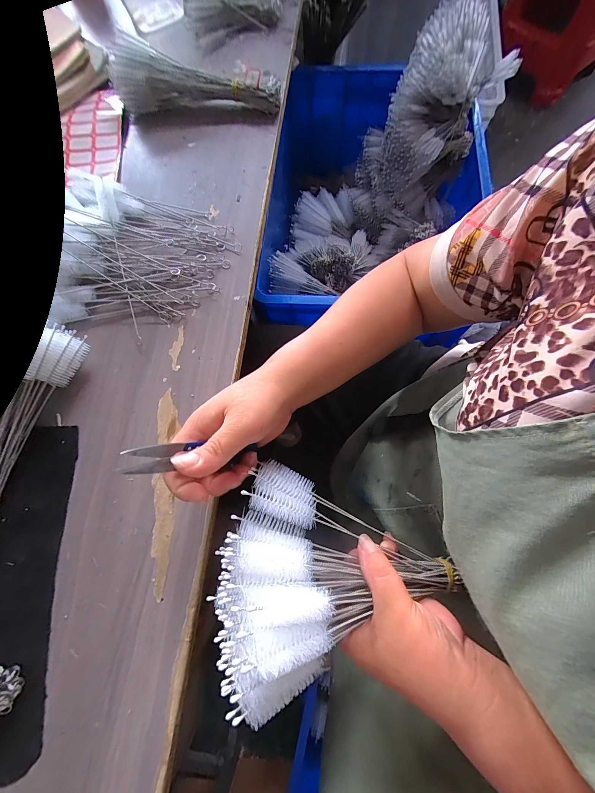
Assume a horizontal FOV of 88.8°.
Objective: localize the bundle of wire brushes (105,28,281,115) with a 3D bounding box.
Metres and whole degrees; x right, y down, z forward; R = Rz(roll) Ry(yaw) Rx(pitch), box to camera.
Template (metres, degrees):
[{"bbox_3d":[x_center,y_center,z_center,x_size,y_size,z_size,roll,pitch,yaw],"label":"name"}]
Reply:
[{"bbox_3d":[-0.140,-0.439,0.422,0.232,0.055,0.057,5,75,3],"label":"bundle of wire brushes"}]

